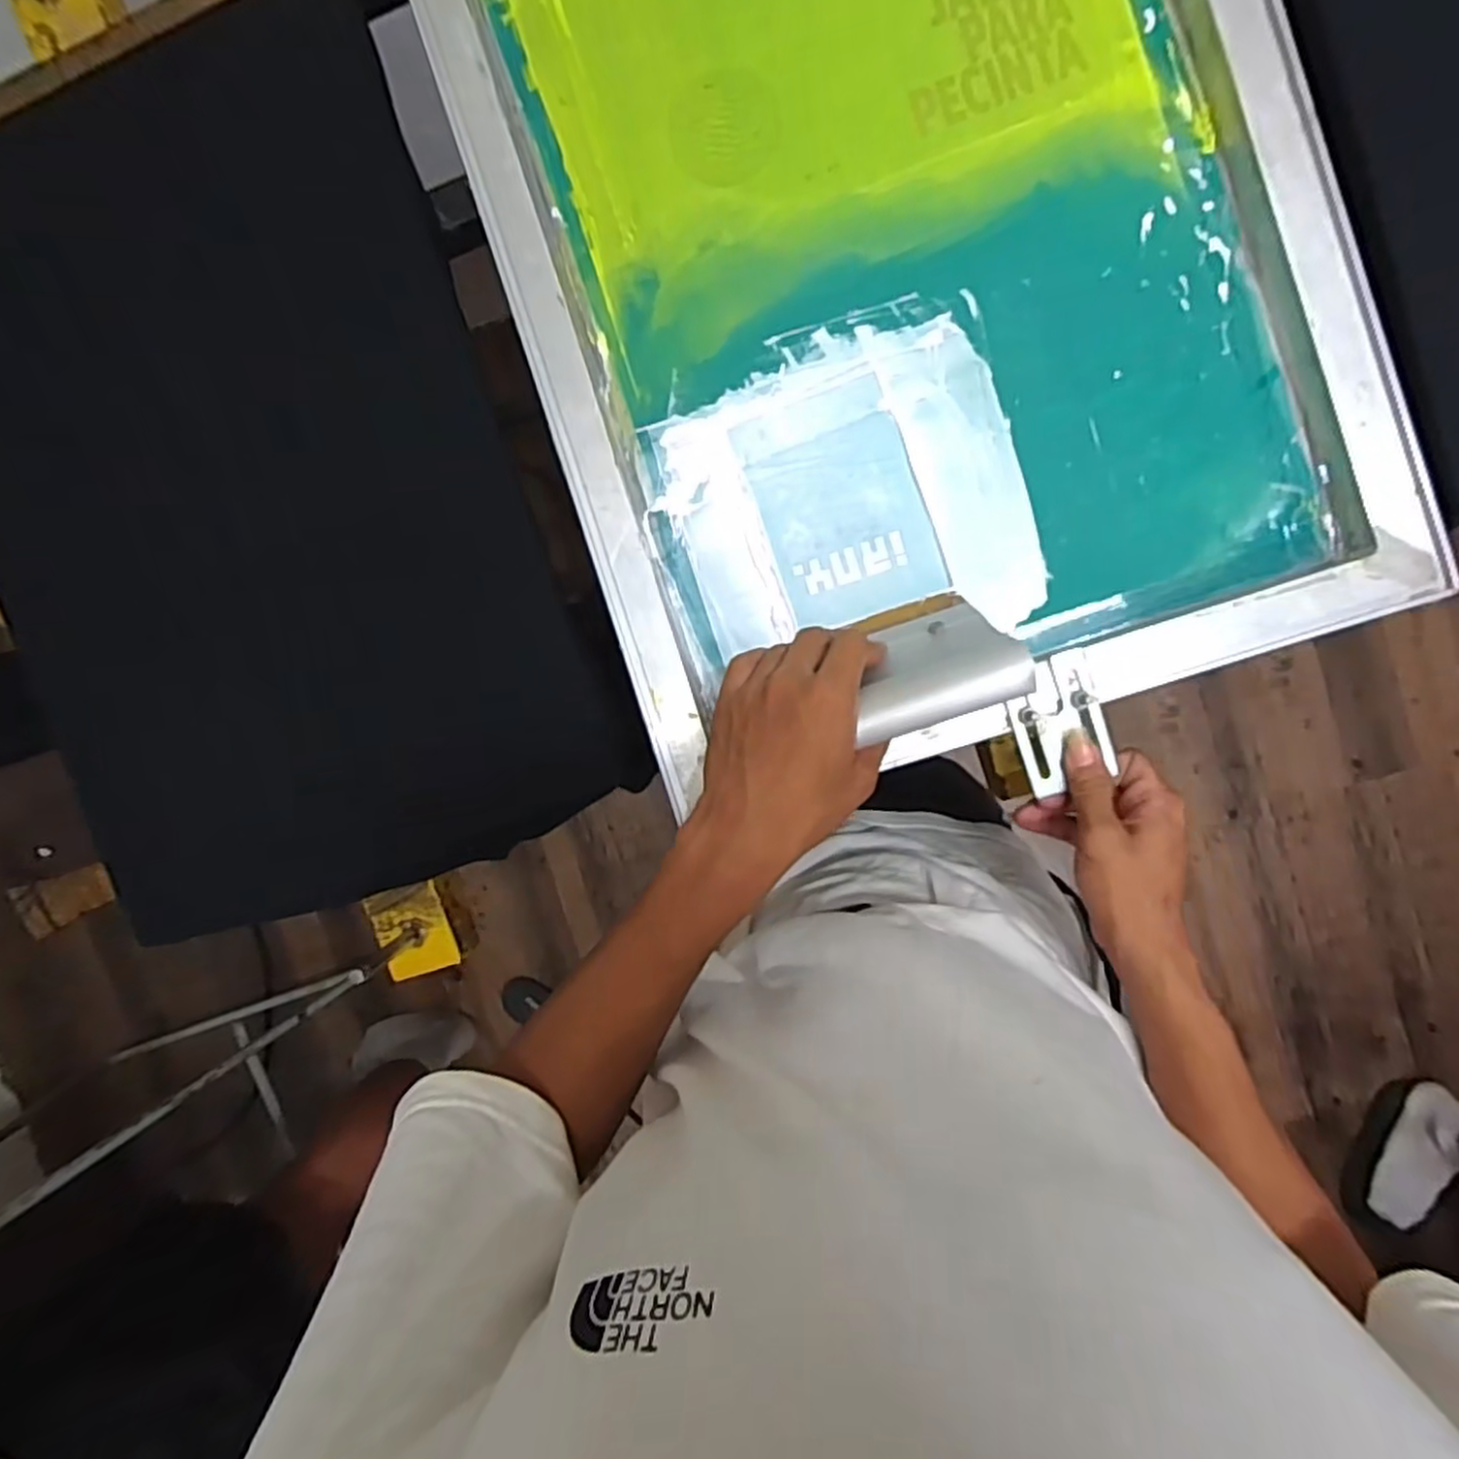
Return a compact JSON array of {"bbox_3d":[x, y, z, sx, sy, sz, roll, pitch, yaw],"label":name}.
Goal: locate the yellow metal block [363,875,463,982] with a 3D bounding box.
[{"bbox_3d":[-0.241,0.154,0.575,0.054,0.019,0.069,-19,94,6],"label":"yellow metal block"}]

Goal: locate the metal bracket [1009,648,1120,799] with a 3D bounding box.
[{"bbox_3d":[0.197,-0.004,0.453,0.050,0.010,0.078,-16,88,7],"label":"metal bracket"}]

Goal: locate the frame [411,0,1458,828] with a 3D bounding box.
[{"bbox_3d":[0.094,-0.318,0.459,0.469,0.051,0.653,-18,88,7],"label":"frame"}]

